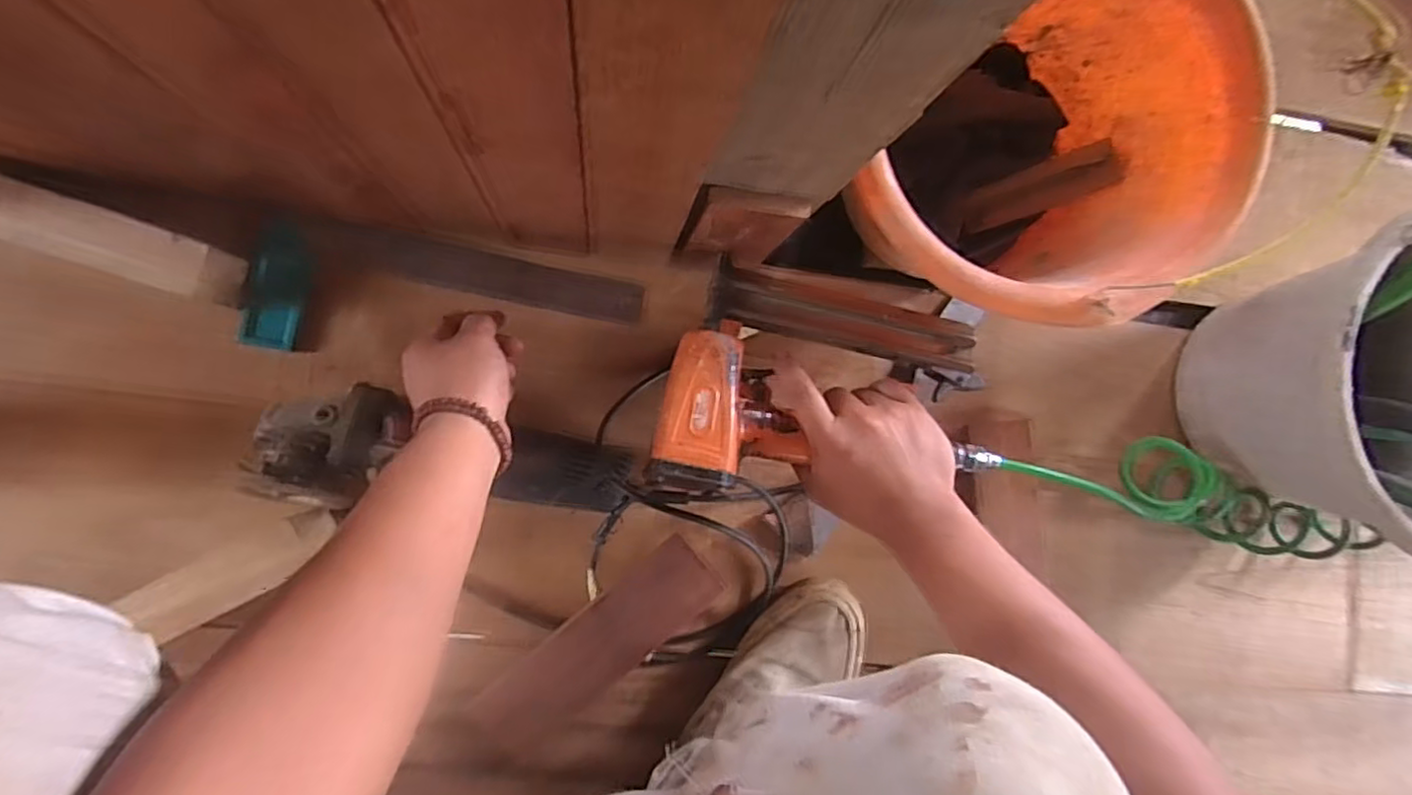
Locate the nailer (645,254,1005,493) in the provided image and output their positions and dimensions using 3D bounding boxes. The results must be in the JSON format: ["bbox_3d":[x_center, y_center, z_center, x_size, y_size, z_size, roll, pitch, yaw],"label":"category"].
[{"bbox_3d":[0.086,-0.012,0.484,0.237,0.064,0.160,6,89,-9],"label":"nailer"}]

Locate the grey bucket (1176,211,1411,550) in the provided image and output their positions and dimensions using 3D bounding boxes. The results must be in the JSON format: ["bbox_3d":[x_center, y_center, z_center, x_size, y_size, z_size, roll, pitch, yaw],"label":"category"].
[{"bbox_3d":[0.589,-0.009,0.587,0.292,0.201,0.269,0,90,-9],"label":"grey bucket"}]

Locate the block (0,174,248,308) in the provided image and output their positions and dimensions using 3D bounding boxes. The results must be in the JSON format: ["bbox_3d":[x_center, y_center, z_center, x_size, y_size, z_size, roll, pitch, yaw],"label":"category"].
[{"bbox_3d":[-0.454,-0.121,0.478,0.202,0.076,0.041,18,87,-9],"label":"block"}]

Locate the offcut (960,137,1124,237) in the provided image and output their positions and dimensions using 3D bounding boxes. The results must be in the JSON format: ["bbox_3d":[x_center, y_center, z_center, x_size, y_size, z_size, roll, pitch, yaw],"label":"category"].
[{"bbox_3d":[0.281,-0.177,0.566,0.119,0.023,0.038,-18,93,30],"label":"offcut"}]

